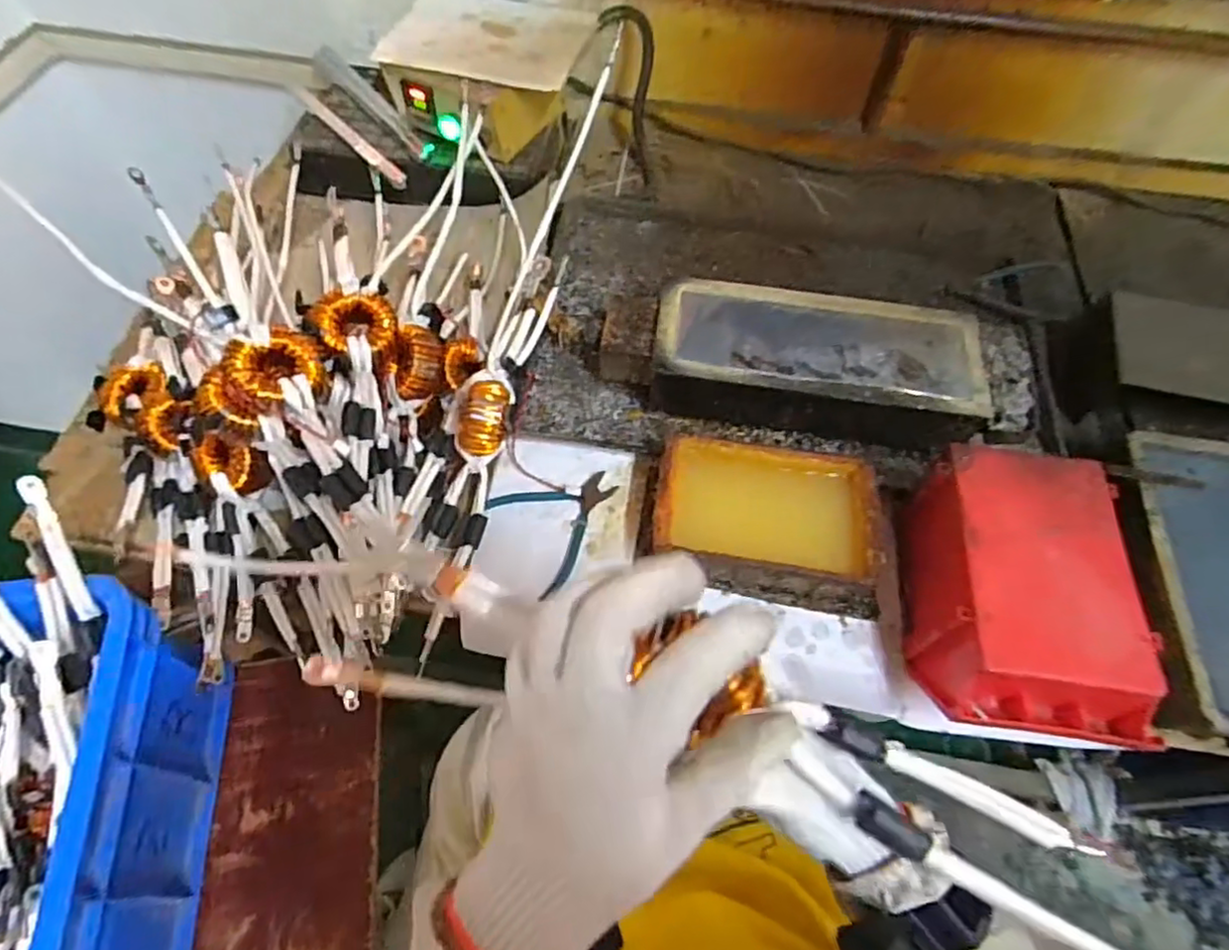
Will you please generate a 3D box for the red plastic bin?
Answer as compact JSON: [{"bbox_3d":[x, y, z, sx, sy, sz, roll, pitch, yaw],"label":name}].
[{"bbox_3d":[0.345,0.099,0.561,0.141,0.114,0.229,8,61,1],"label":"red plastic bin"}]

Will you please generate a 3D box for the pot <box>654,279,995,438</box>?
[{"bbox_3d":[0.213,-0.120,0.710,0.338,0.082,0.166,9,61,2],"label":"pot"}]

